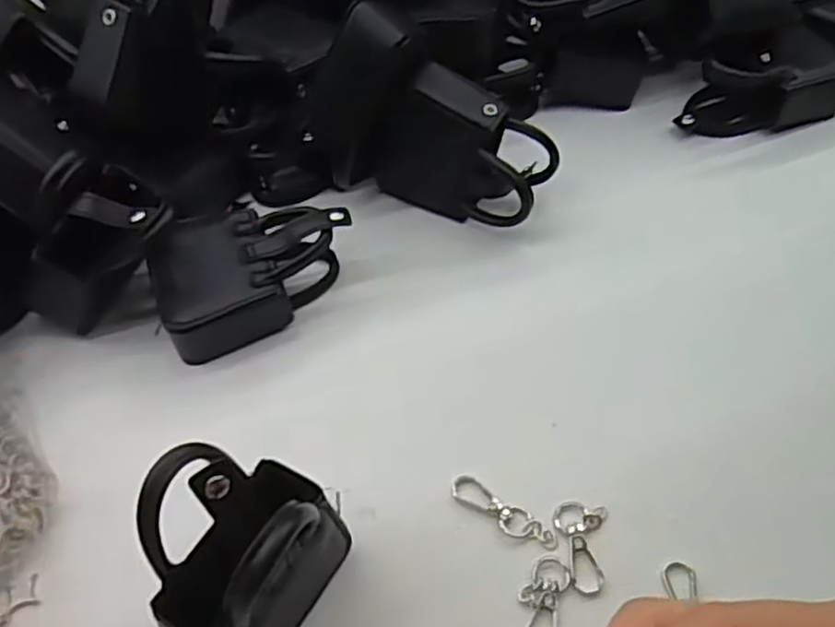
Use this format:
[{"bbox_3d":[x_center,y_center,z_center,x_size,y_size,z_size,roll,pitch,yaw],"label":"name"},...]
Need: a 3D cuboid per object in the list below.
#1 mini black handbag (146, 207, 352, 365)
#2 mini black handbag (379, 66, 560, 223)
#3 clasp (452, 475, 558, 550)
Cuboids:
[{"bbox_3d":[-0.087,-0.021,0.397,0.105,0.041,0.072,-17,54,-9],"label":"mini black handbag"},{"bbox_3d":[0.026,-0.092,0.423,0.100,0.075,0.048,17,56,16],"label":"mini black handbag"},{"bbox_3d":[0.038,0.088,0.326,0.052,0.004,0.014,30,60,24],"label":"clasp"}]

